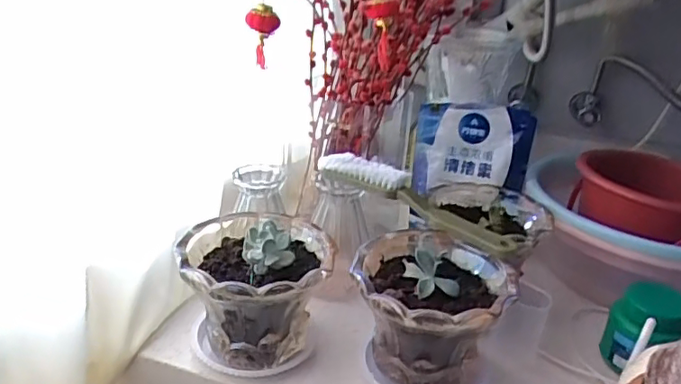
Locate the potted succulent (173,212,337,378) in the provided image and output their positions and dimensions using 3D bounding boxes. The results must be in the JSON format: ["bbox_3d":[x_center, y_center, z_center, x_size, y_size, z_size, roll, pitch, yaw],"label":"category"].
[{"bbox_3d":[-0.087,0.101,0.610,0.153,0.146,0.160,0,25,-5],"label":"potted succulent"}]

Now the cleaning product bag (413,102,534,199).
[{"bbox_3d":[0.176,-0.053,0.779,0.152,0.130,0.033,6,11,15],"label":"cleaning product bag"}]

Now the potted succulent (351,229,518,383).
[{"bbox_3d":[0.089,0.130,0.592,0.150,0.129,0.151,10,26,14],"label":"potted succulent"}]

